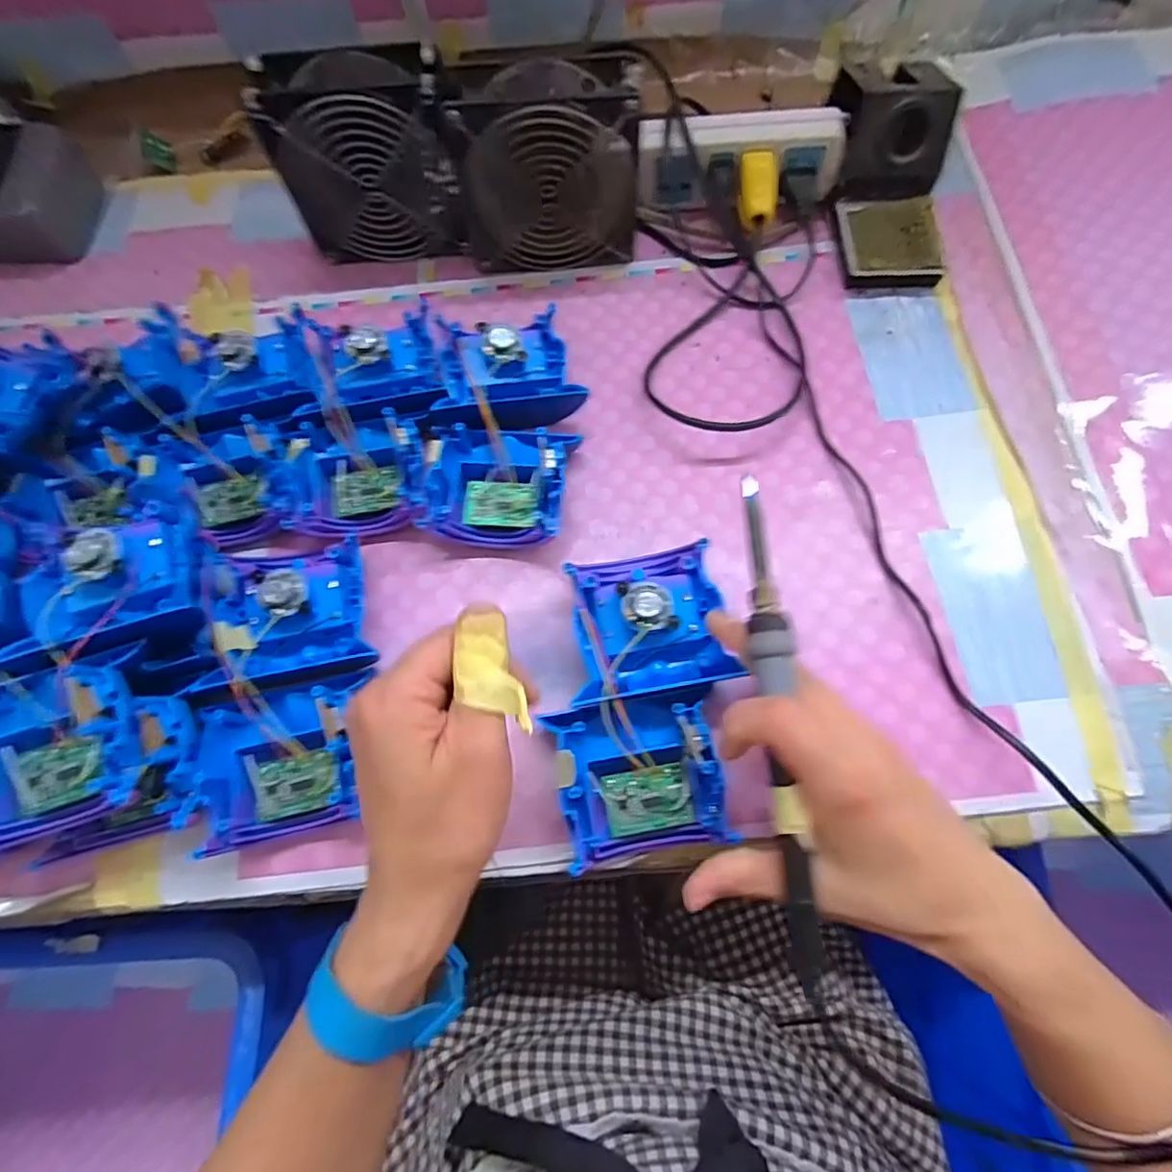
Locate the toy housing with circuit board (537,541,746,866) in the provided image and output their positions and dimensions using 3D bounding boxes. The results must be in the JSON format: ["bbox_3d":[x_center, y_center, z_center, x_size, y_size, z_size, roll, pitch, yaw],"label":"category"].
[{"bbox_3d":[0.032,0.059,0.323,0.100,0.043,0.151,-10,70,-1],"label":"toy housing with circuit board"}]

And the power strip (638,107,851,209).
[{"bbox_3d":[0.111,-0.303,0.440,0.144,0.062,0.047,-6,70,0],"label":"power strip"}]

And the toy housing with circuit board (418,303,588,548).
[{"bbox_3d":[-0.052,-0.106,0.388,0.095,0.041,0.168,5,70,4],"label":"toy housing with circuit board"}]

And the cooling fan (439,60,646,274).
[{"bbox_3d":[-0.026,-0.277,0.410,0.121,0.117,0.041,-5,70,0],"label":"cooling fan"}]

